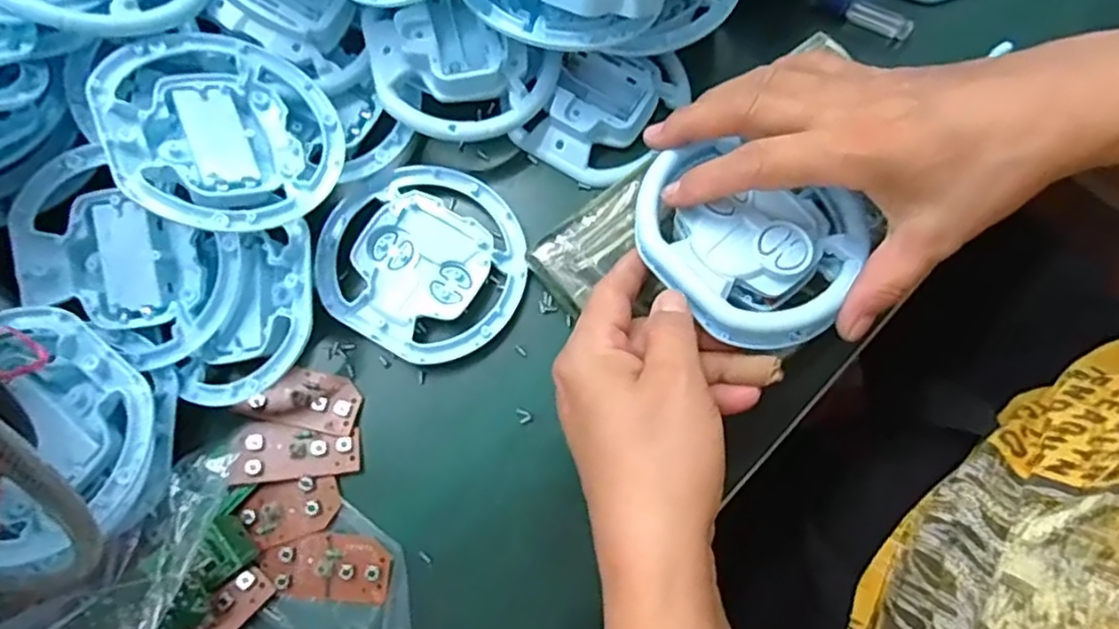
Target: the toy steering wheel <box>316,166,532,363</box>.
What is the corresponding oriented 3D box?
[{"bbox_3d":[-0.070,-0.030,0.350,0.103,0.013,0.098,0,78,-1],"label":"toy steering wheel"}]

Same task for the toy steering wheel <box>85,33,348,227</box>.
[{"bbox_3d":[-0.159,-0.084,0.316,0.101,0.016,0.103,13,60,-24],"label":"toy steering wheel"}]

